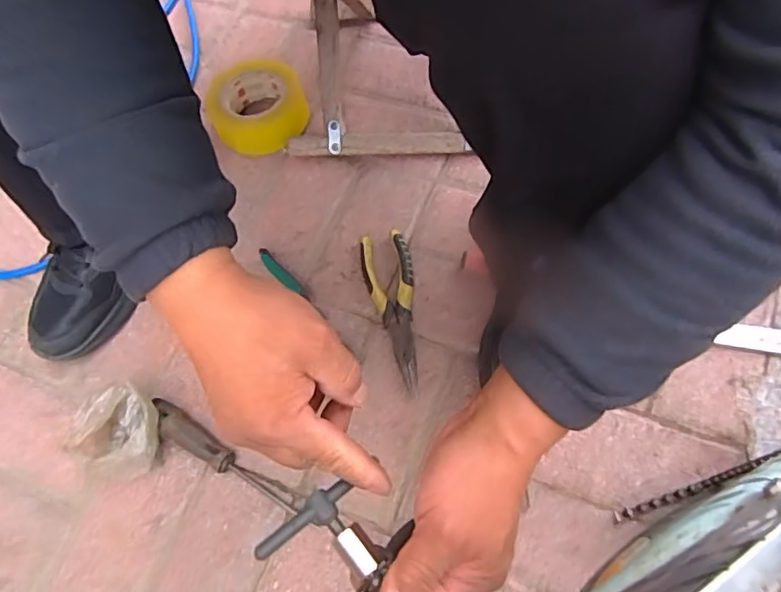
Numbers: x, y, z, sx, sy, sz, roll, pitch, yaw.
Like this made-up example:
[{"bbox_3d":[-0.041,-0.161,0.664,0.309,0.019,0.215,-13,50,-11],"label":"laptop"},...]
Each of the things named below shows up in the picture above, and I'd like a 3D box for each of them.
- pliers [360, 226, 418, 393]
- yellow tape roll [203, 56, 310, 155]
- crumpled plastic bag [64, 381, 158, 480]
[{"bbox_3d":[0.009,0.015,0.650,0.056,0.021,0.190,-14,64,-1],"label":"pliers"},{"bbox_3d":[-0.172,-0.244,0.757,0.124,0.056,0.123,-2,64,5],"label":"yellow tape roll"},{"bbox_3d":[-0.278,0.142,0.597,0.093,0.054,0.089,24,70,15],"label":"crumpled plastic bag"}]

